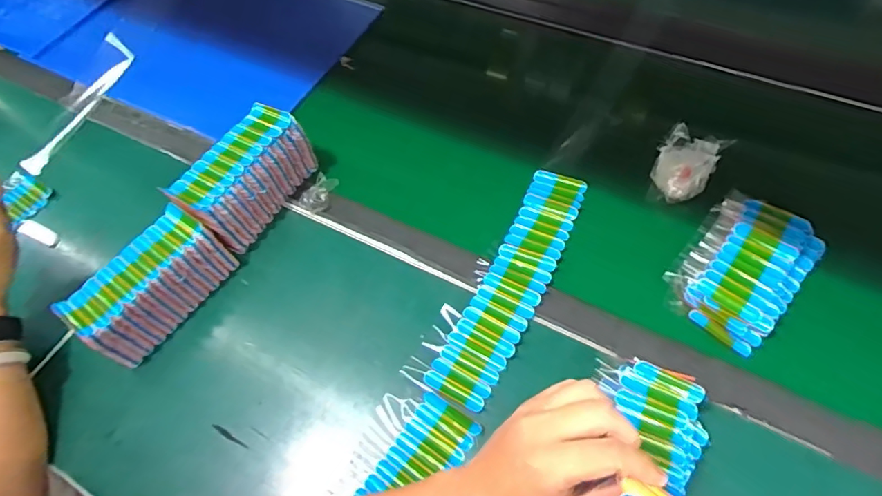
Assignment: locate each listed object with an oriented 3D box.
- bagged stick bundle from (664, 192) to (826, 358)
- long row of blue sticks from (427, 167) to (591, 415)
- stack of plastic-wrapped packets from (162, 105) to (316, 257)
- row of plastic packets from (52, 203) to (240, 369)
[{"bbox_3d":[0.313,0.017,0.527,0.103,0.033,0.166,38,69,24],"label":"bagged stick bundle"},{"bbox_3d":[0.080,0.030,0.543,0.065,0.006,0.288,23,64,18],"label":"long row of blue sticks"},{"bbox_3d":[-0.222,-0.082,0.587,0.077,0.078,0.155,28,65,20],"label":"stack of plastic-wrapped packets"},{"bbox_3d":[-0.304,0.036,0.536,0.075,0.070,0.152,32,67,22],"label":"row of plastic packets"}]

